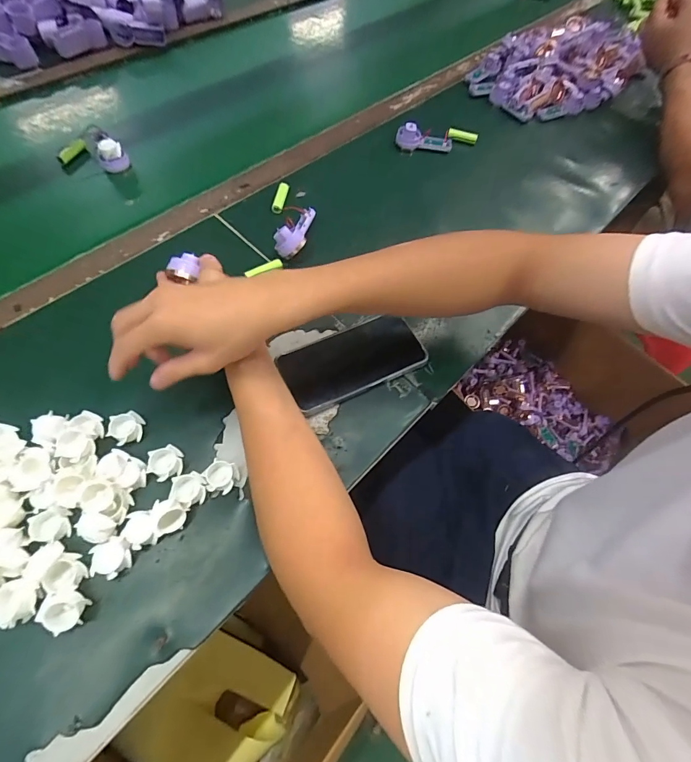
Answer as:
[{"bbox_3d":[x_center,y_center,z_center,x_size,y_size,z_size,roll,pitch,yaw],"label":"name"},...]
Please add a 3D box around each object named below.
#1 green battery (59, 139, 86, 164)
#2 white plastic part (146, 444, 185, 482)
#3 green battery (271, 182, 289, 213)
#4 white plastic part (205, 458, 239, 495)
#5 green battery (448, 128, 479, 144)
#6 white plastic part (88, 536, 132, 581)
[{"bbox_3d":[-0.410,-0.345,0.581,0.016,0.012,0.051,18,64,5],"label":"green battery"},{"bbox_3d":[-0.171,0.078,0.371,0.029,0.020,0.030,2,63,-3],"label":"white plastic part"},{"bbox_3d":[-0.093,-0.261,0.555,0.015,0.015,0.051,11,63,2],"label":"green battery"},{"bbox_3d":[-0.120,0.093,0.373,0.029,0.015,0.028,15,63,4],"label":"white plastic part"},{"bbox_3d":[0.204,-0.428,0.675,0.057,0.011,0.016,1,63,-18],"label":"green battery"},{"bbox_3d":[-0.199,0.153,0.333,0.031,0.016,0.030,2,63,-3],"label":"white plastic part"}]

